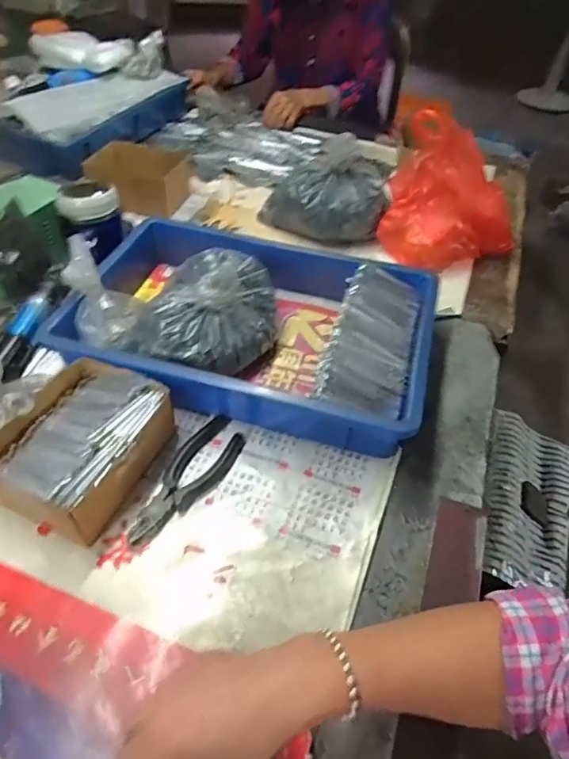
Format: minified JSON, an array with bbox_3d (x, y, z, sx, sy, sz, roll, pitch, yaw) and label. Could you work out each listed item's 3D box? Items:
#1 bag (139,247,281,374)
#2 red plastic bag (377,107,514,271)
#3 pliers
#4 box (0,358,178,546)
[{"bbox_3d":[-0.091,-0.082,0.634,0.165,0.113,0.165,1,48,-3],"label":"bag"},{"bbox_3d":[0.266,-0.276,0.794,0.209,0.172,0.166,16,49,10],"label":"red plastic bag"},{"bbox_3d":[-0.099,0.103,0.533,0.056,0.016,0.168,21,50,14],"label":"pliers"},{"bbox_3d":[-0.209,0.068,0.523,0.130,0.069,0.168,21,50,14],"label":"box"}]

